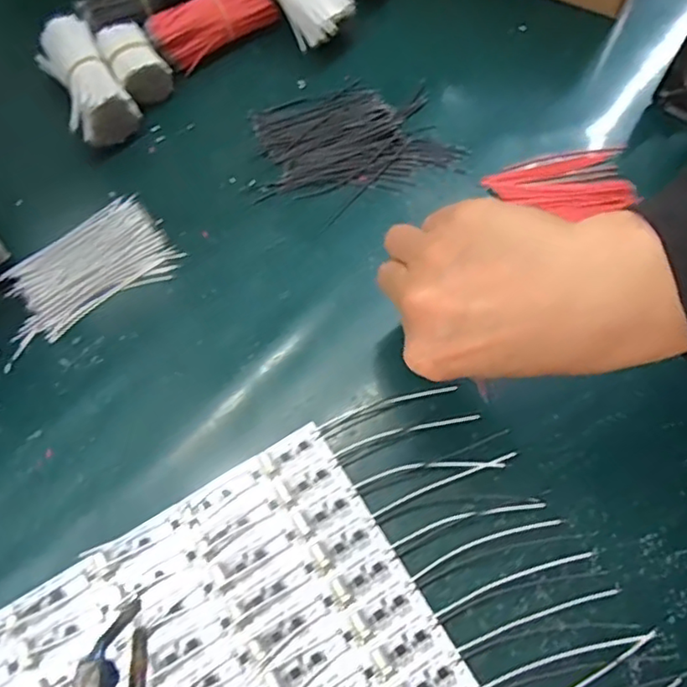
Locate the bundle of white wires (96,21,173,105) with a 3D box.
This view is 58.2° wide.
[{"bbox_3d":[-0.143,-0.191,0.426,0.033,0.033,0.050,-32,69,-14],"label":"bundle of white wires"}]

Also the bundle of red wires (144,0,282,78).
[{"bbox_3d":[-0.093,-0.227,0.439,0.087,0.032,0.034,-33,70,-14],"label":"bundle of red wires"}]

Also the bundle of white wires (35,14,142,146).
[{"bbox_3d":[-0.172,-0.173,0.414,0.040,0.038,0.089,-30,69,-13],"label":"bundle of white wires"}]

